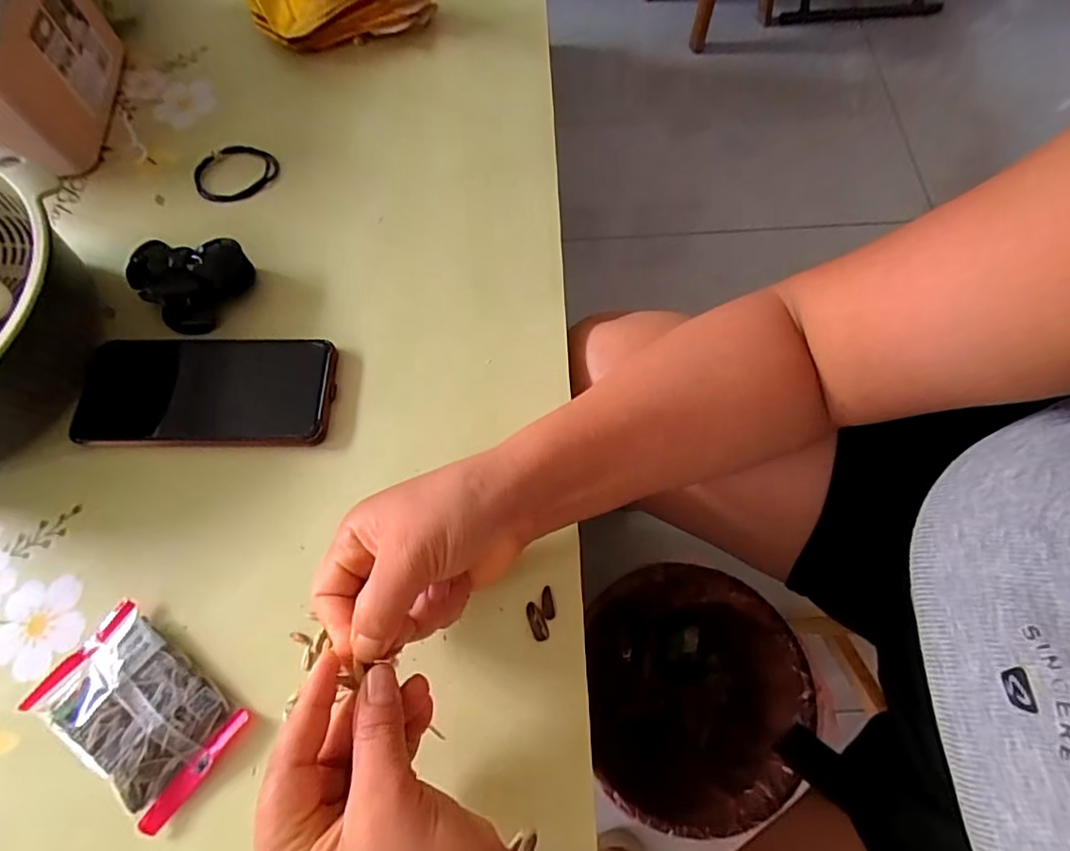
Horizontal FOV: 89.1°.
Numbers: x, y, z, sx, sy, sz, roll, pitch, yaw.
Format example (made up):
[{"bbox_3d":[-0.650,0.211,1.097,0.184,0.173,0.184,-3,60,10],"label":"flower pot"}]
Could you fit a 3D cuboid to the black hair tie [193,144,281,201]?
[{"bbox_3d":[-0.242,-0.204,0.441,0.066,0.006,0.049,-7,75,-5],"label":"black hair tie"}]

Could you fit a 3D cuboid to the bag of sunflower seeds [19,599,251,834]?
[{"bbox_3d":[-0.217,0.155,0.295,0.102,0.014,0.063,33,73,14],"label":"bag of sunflower seeds"}]

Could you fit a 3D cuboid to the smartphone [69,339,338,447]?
[{"bbox_3d":[-0.221,-0.022,0.369,0.168,0.016,0.074,0,68,2],"label":"smartphone"}]

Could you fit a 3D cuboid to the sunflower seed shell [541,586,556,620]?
[{"bbox_3d":[0.007,0.103,0.315,0.007,0.004,0.018,-13,69,-3],"label":"sunflower seed shell"}]

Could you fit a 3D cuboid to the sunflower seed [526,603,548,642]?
[{"bbox_3d":[0.001,0.112,0.311,0.009,0.004,0.022,-22,69,-7],"label":"sunflower seed"}]

